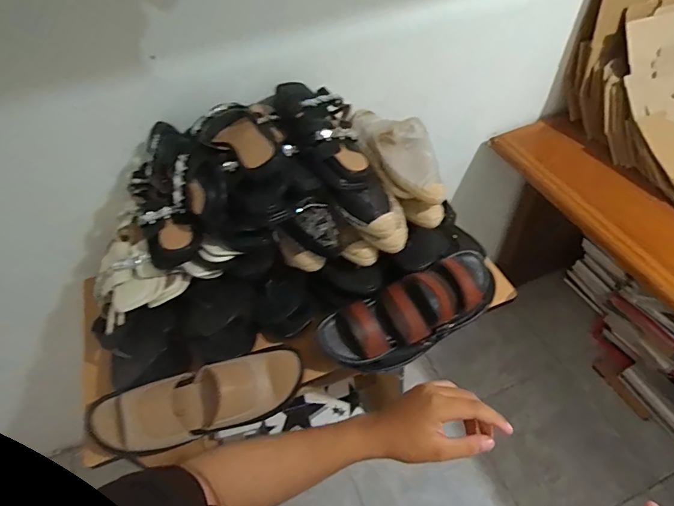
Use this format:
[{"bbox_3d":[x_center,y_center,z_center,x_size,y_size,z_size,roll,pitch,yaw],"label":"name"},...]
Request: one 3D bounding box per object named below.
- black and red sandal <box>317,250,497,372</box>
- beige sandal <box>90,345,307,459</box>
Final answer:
[{"bbox_3d":[0.146,0.099,0.765,0.340,0.101,0.109,-25,53,-15],"label":"black and red sandal"},{"bbox_3d":[-0.212,0.235,0.684,0.318,0.065,0.104,-17,52,-9],"label":"beige sandal"}]

